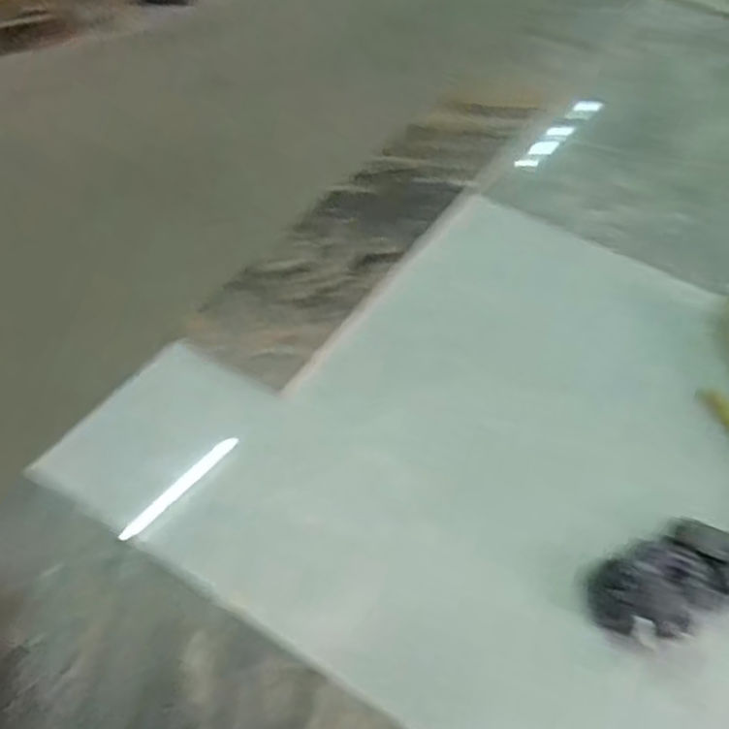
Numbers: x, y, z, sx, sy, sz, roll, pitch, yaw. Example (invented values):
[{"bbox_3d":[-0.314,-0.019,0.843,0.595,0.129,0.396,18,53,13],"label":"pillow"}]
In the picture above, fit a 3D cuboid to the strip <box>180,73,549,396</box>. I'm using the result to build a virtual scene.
[{"bbox_3d":[0.033,-0.188,0.802,0.122,0.019,0.595,28,54,17],"label":"strip"}]

